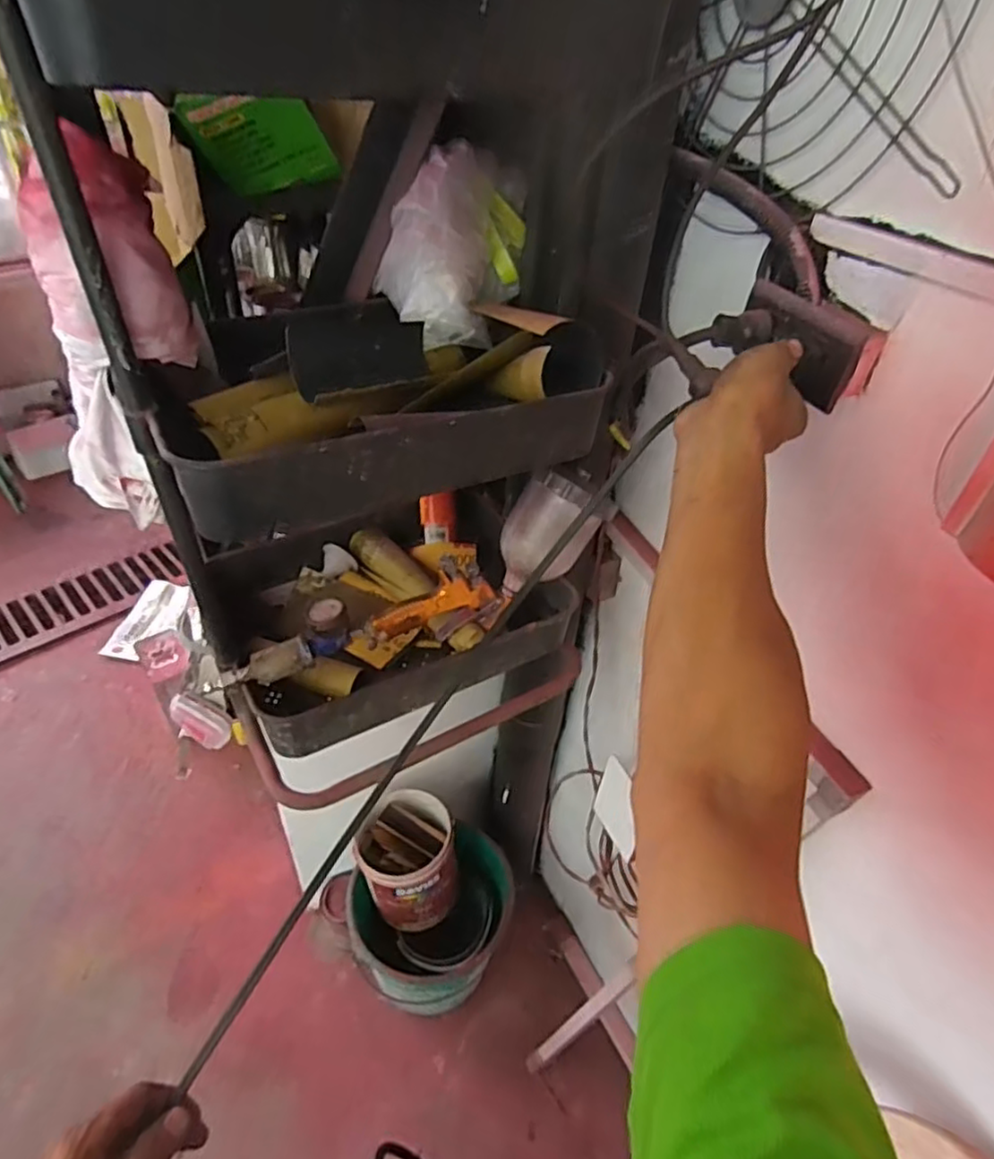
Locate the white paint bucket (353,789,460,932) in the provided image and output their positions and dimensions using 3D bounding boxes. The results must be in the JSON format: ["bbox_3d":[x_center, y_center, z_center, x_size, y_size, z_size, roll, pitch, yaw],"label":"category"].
[{"bbox_3d":[-0.168,0.519,1.226,0.165,0.217,0.166,-17,37,-22],"label":"white paint bucket"}]

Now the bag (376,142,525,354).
[{"bbox_3d":[-0.049,-0.339,0.672,0.152,0.140,0.141,3,43,-4],"label":"bag"}]

